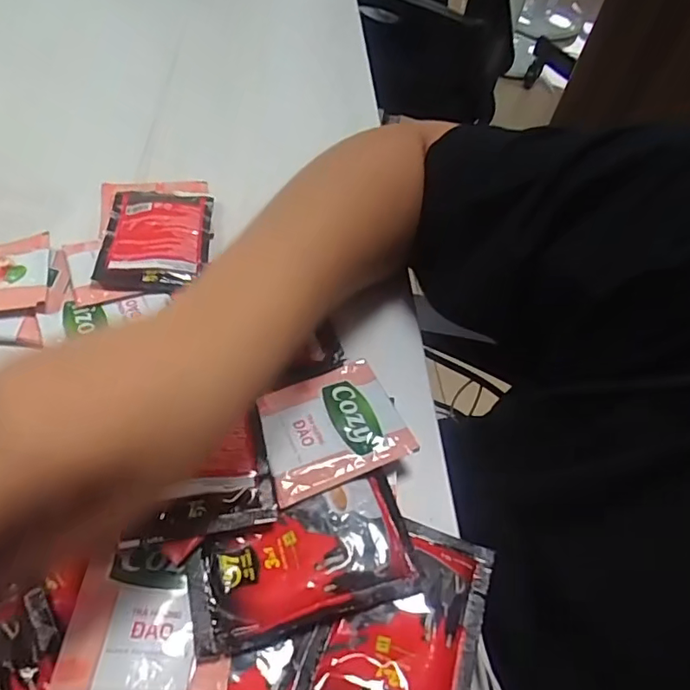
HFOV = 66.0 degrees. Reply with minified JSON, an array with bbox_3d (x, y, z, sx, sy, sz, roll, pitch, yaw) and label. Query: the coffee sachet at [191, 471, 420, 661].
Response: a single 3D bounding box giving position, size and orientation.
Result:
[{"bbox_3d":[-0.018,0.096,0.238,0.098,0.012,0.052,-12,55,-18],"label":"coffee sachet"}]

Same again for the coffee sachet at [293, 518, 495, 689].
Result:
[{"bbox_3d":[0.023,0.124,0.229,0.066,0.011,0.100,20,52,7],"label":"coffee sachet"}]

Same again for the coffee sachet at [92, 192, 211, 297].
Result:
[{"bbox_3d":[-0.125,-0.075,0.353,0.065,0.006,0.098,1,52,-8],"label":"coffee sachet"}]

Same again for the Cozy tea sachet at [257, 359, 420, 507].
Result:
[{"bbox_3d":[-0.008,0.041,0.281,0.075,0.007,0.068,-16,52,-17],"label":"Cozy tea sachet"}]

